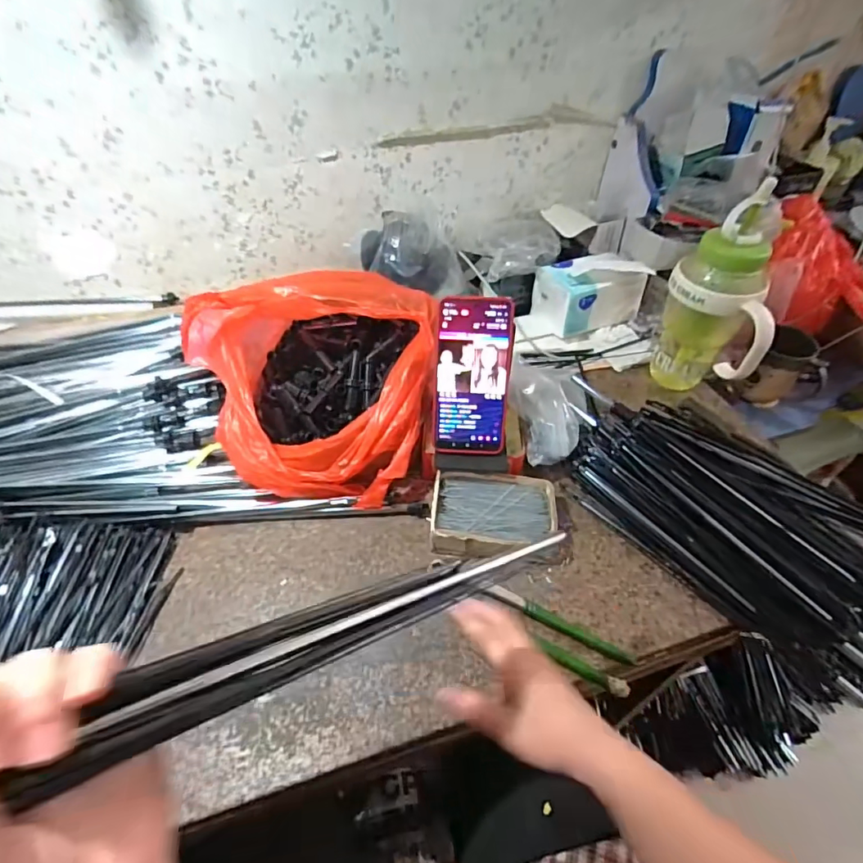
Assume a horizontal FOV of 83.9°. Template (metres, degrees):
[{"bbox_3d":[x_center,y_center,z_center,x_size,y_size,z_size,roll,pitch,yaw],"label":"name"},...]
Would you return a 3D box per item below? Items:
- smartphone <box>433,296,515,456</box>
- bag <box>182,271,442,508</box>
[{"bbox_3d":[0.043,-0.055,0.504,0.078,0.164,0.005,2,17,3],"label":"smartphone"},{"bbox_3d":[-0.135,-0.078,0.556,0.272,0.173,0.263,6,46,7],"label":"bag"}]

